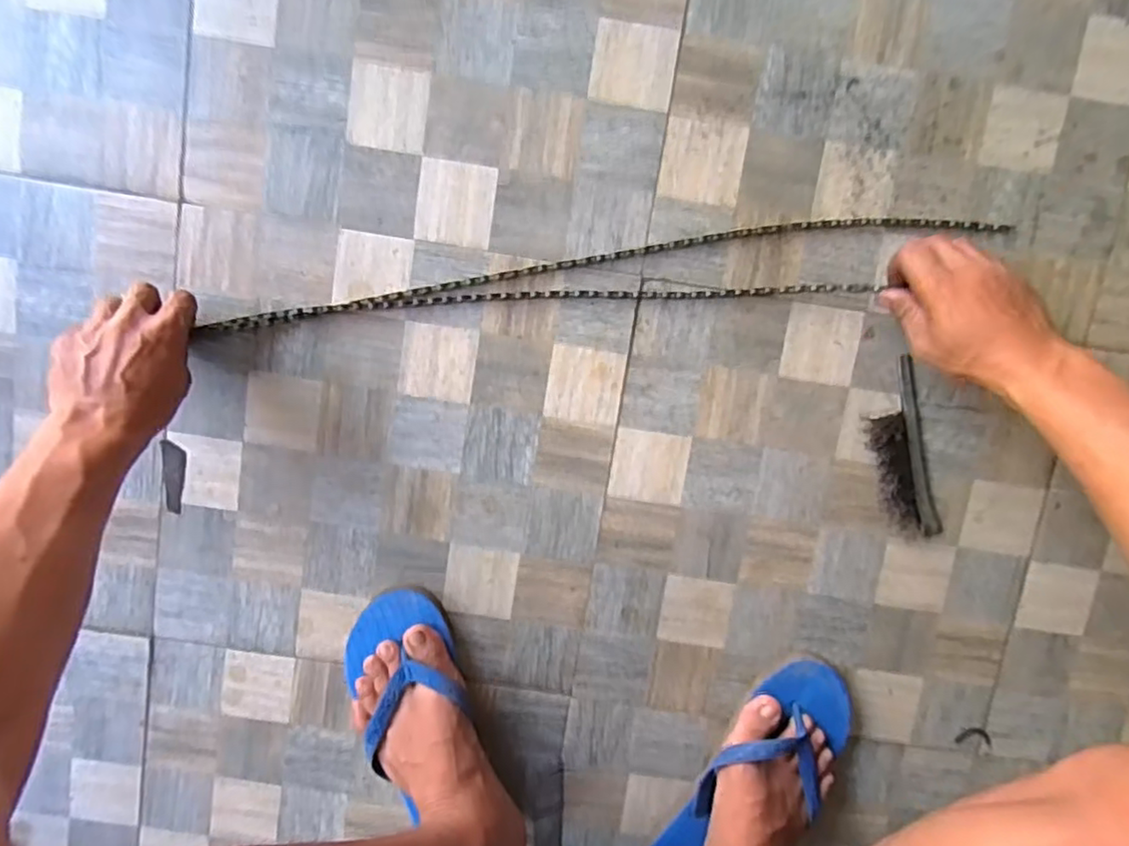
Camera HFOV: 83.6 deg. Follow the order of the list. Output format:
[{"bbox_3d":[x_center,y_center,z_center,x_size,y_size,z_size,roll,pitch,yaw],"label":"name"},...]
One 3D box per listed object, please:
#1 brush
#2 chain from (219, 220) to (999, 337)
[{"bbox_3d":[0.301,0.029,0.562,0.056,0.025,0.165,-15,99,1],"label":"brush"},{"bbox_3d":[0.032,-0.119,0.539,0.675,0.023,0.062,-7,99,0],"label":"chain"}]

